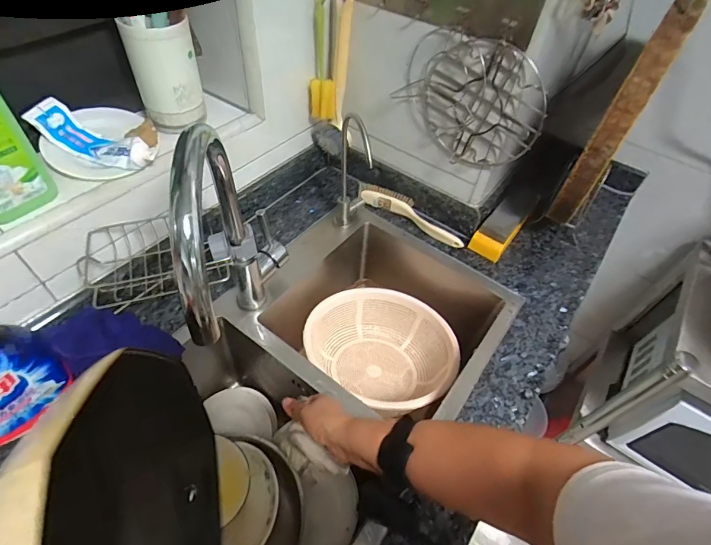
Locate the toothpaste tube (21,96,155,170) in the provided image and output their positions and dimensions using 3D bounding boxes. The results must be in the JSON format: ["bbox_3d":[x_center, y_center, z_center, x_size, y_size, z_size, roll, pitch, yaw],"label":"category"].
[{"bbox_3d":[-0.370,-0.189,0.561,0.157,0.054,0.048,17,51,9],"label":"toothpaste tube"}]

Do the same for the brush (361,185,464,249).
[{"bbox_3d":[0.118,-0.117,0.807,0.226,0.031,0.052,30,54,19],"label":"brush"}]

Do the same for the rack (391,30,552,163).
[{"bbox_3d":[0.183,-0.279,0.652,0.240,0.182,0.042,25,53,15],"label":"rack"}]

